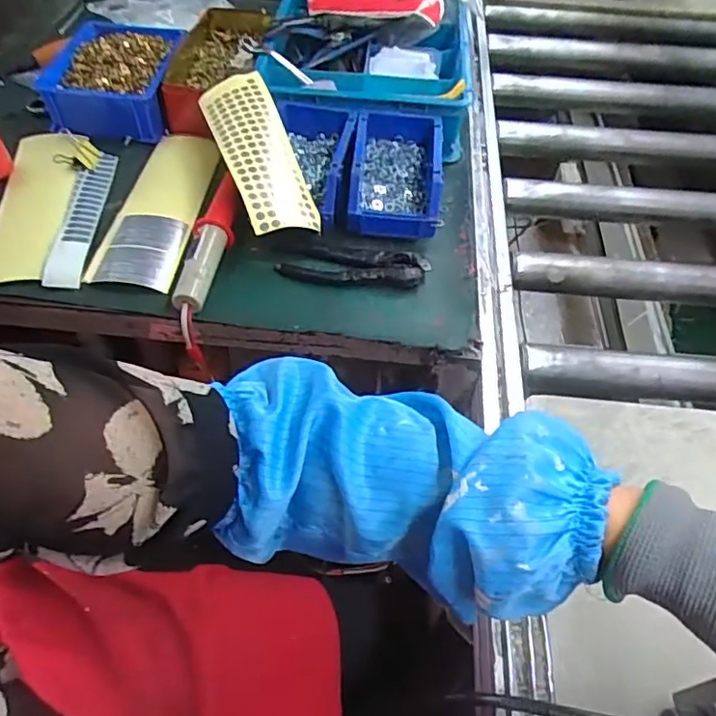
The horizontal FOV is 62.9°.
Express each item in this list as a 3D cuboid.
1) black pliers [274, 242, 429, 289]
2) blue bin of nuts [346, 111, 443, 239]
[{"bbox_3d":[-0.004,-0.102,0.627,0.155,0.016,0.050,8,53,4],"label":"black pliers"},{"bbox_3d":[0.043,-0.213,0.686,0.109,0.067,0.163,3,53,0],"label":"blue bin of nuts"}]

